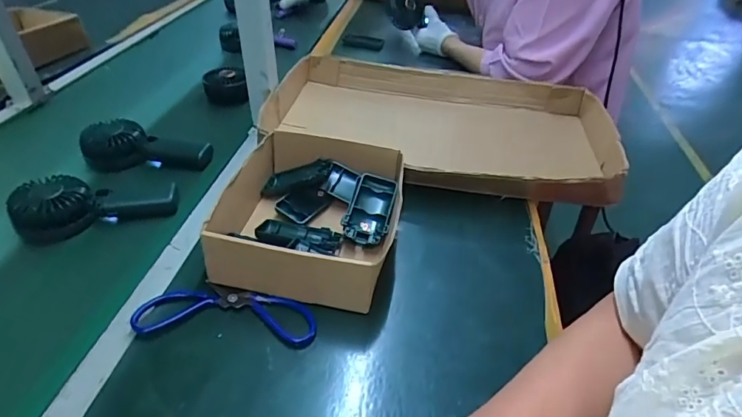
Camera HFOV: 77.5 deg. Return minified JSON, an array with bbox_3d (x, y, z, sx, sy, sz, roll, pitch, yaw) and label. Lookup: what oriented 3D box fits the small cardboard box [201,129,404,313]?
[{"bbox_3d":[-0.062,0.004,0.536,0.176,0.079,0.217,6,39,6],"label":"small cardboard box"}]

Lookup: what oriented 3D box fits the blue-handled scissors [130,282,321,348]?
[{"bbox_3d":[-0.139,0.100,0.454,0.170,0.017,0.060,3,38,-1],"label":"blue-handled scissors"}]

